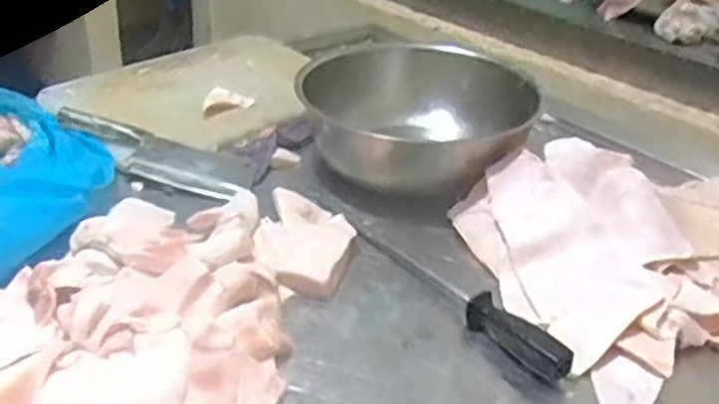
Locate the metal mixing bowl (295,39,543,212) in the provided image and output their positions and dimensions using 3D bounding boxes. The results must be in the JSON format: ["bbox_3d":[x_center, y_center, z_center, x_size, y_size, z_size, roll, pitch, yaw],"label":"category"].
[{"bbox_3d":[0.081,-0.107,1.074,0.281,0.124,0.280,3,31,-2],"label":"metal mixing bowl"}]

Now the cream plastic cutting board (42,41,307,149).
[{"bbox_3d":[-0.242,-0.184,1.225,0.439,0.022,0.297,-24,41,-37],"label":"cream plastic cutting board"}]

